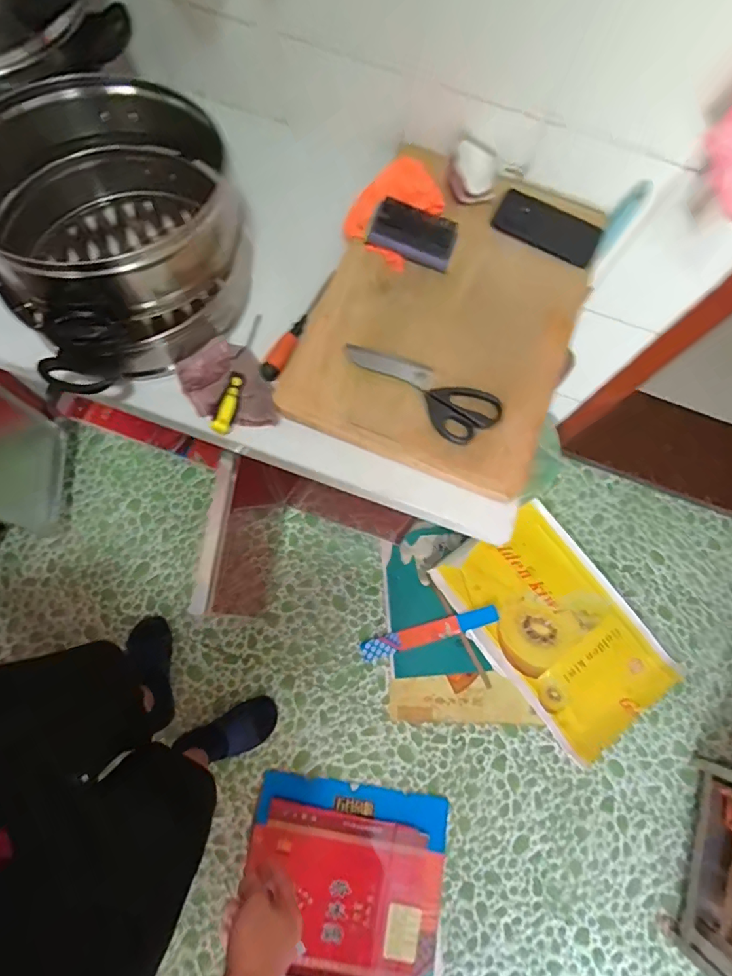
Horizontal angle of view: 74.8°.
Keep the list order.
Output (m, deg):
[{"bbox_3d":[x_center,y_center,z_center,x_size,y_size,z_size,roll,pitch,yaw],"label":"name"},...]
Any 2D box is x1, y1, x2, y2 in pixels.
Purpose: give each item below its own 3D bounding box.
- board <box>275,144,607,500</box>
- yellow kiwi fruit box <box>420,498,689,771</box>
[{"bbox_3d":[0.117,-0.256,0.675,0.344,0.022,0.463,21,77,3],"label":"board"},{"bbox_3d":[0.530,0.380,1.331,0.396,0.070,0.631,-34,78,-11],"label":"yellow kiwi fruit box"}]

